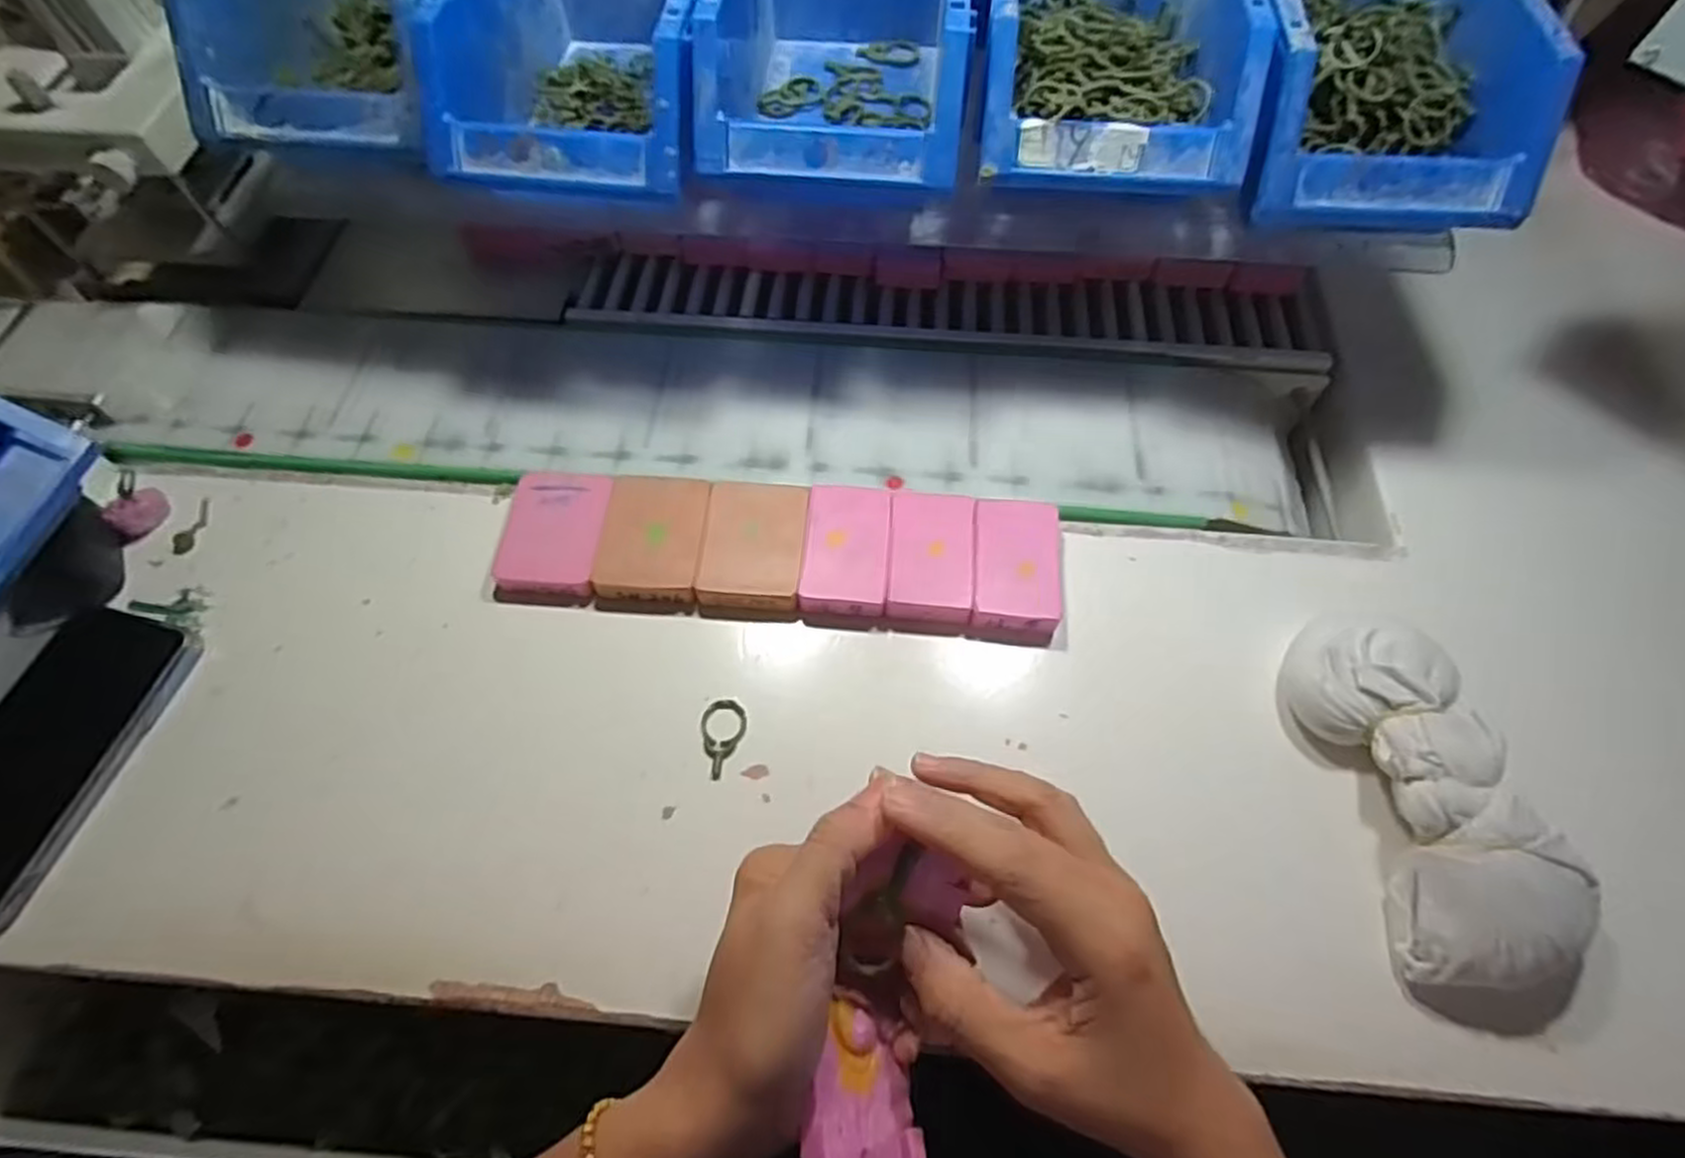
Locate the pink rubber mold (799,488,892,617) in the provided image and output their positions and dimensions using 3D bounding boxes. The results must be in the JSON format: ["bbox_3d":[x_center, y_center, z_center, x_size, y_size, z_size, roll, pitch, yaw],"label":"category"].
[{"bbox_3d":[0.002,-0.015,0.416,0.045,0.016,0.071,5,61,3],"label":"pink rubber mold"}]

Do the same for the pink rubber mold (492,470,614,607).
[{"bbox_3d":[-0.157,-0.025,0.420,0.056,0.015,0.075,4,61,2],"label":"pink rubber mold"}]

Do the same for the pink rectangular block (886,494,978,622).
[{"bbox_3d":[0.047,-0.011,0.409,0.044,0.017,0.069,4,61,2],"label":"pink rectangular block"}]

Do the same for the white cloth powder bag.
[{"bbox_3d":[0.260,0.093,0.342,0.071,0.054,0.167,-7,62,-4],"label":"white cloth powder bag"}]

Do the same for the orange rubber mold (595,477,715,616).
[{"bbox_3d":[-0.101,-0.021,0.413,0.053,0.015,0.076,3,61,2],"label":"orange rubber mold"}]

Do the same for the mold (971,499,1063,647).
[{"bbox_3d":[0.092,-0.004,0.408,0.044,0.018,0.077,4,61,2],"label":"mold"}]

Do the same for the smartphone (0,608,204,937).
[{"bbox_3d":[-0.380,0.086,0.362,0.081,0.008,0.152,15,62,8],"label":"smartphone"}]

